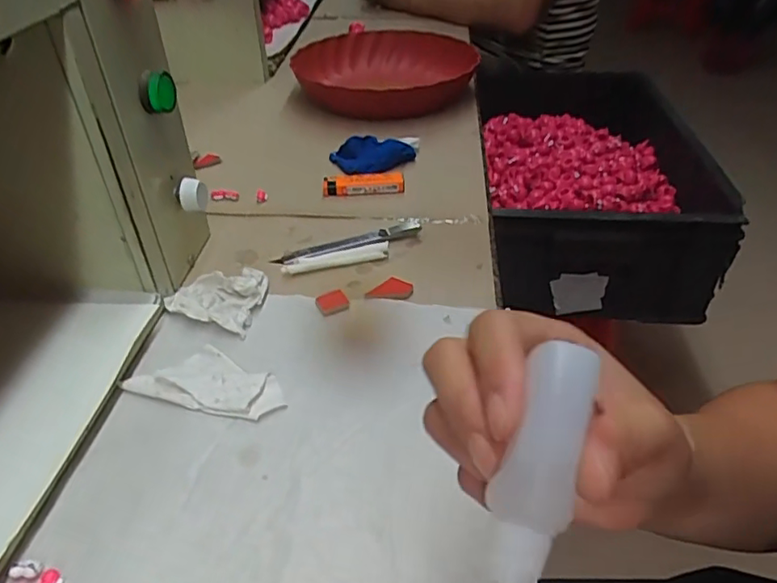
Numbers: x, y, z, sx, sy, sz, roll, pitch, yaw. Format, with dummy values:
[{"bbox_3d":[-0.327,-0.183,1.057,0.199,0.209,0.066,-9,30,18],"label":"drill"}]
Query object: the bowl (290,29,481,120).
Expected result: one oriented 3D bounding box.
[{"bbox_3d":[-0.003,-0.287,0.798,0.239,0.084,0.227,-1,39,1],"label":"bowl"}]

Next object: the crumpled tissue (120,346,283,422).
[{"bbox_3d":[-0.116,0.058,0.386,0.102,0.005,0.044,11,41,15],"label":"crumpled tissue"}]

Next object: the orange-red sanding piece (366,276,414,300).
[{"bbox_3d":[0.001,-0.002,0.459,0.034,0.008,0.020,5,39,8],"label":"orange-red sanding piece"}]

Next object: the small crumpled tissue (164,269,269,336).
[{"bbox_3d":[-0.134,0.004,0.448,0.072,0.015,0.059,5,39,8],"label":"small crumpled tissue"}]

